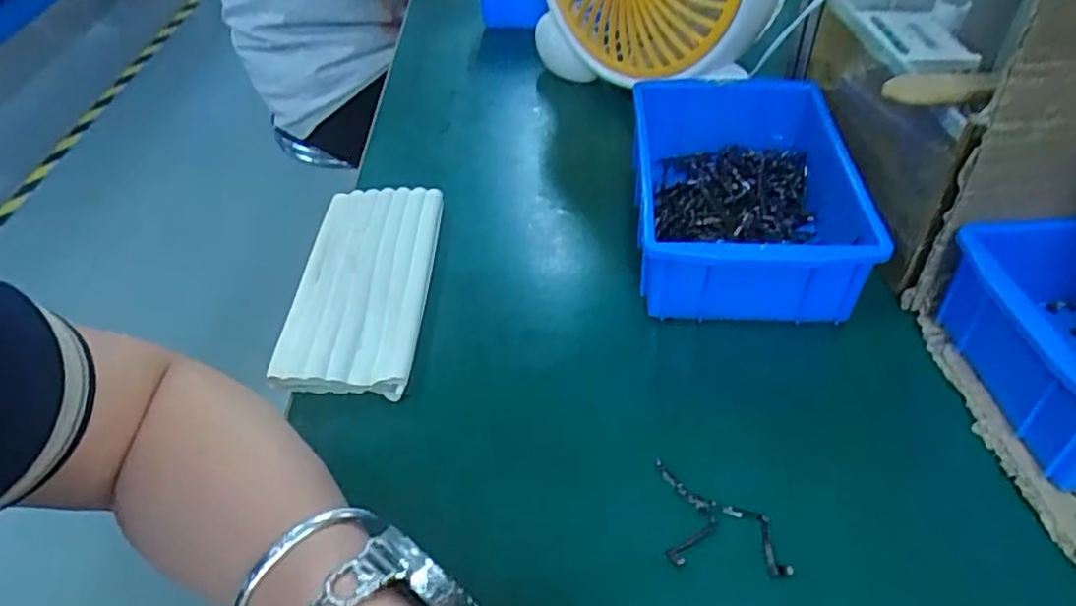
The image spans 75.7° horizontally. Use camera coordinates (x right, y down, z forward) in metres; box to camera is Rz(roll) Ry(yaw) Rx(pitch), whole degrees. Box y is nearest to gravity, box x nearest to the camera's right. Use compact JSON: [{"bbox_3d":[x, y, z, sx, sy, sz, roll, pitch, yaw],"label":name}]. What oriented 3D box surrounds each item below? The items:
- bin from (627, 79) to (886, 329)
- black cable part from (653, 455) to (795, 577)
[{"bbox_3d":[0.135,-0.072,0.469,0.134,0.069,0.204,1,44,5],"label":"bin"},{"bbox_3d":[0.088,0.101,0.332,0.054,0.004,0.058,-1,44,4],"label":"black cable part"}]

